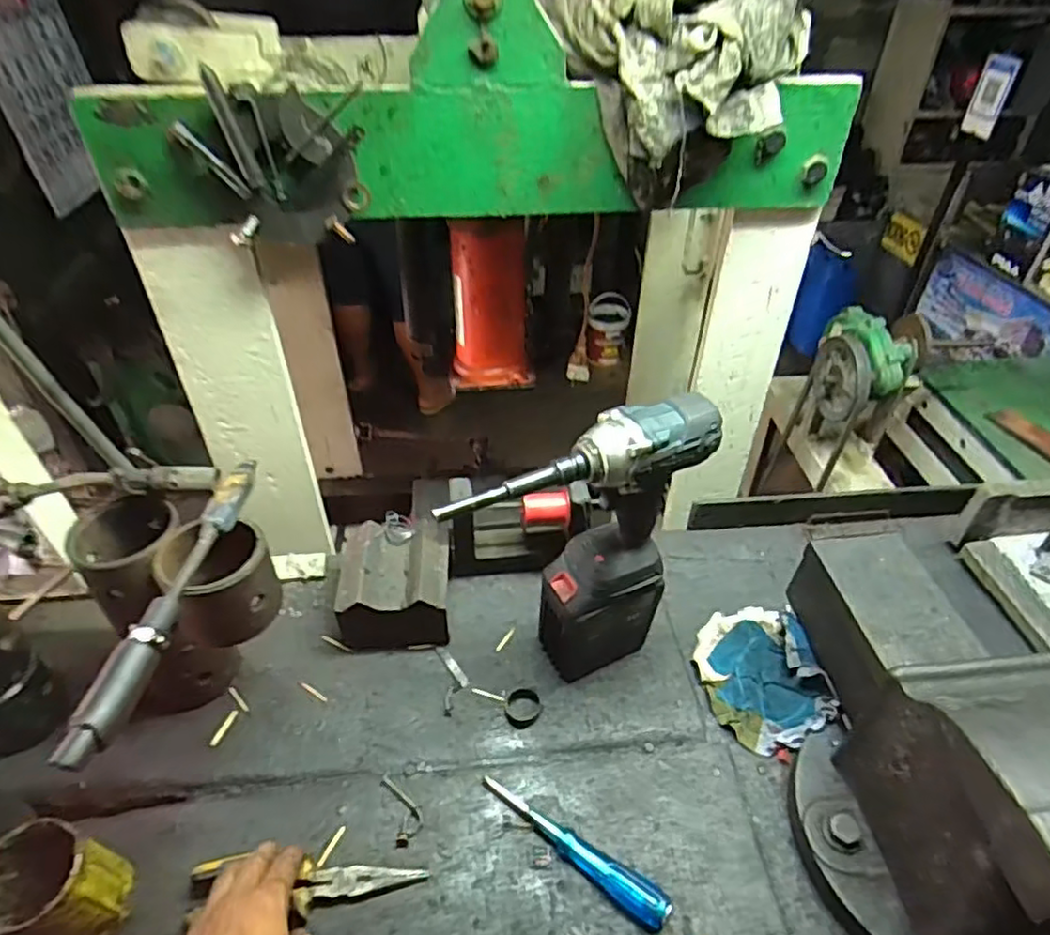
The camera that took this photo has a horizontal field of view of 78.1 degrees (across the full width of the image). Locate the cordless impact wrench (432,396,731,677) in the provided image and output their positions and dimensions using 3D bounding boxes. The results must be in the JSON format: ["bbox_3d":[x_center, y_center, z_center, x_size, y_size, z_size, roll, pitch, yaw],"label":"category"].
[{"bbox_3d":[0.042,0.101,0.629,0.249,0.341,0.077,-18,44,-20],"label":"cordless impact wrench"}]

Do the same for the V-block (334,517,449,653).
[{"bbox_3d":[-0.147,0.142,0.750,0.121,0.097,0.125,0,41,-2],"label":"V-block"}]

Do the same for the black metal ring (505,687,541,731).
[{"bbox_3d":[-0.002,0.254,0.684,0.036,0.010,0.040,5,41,5],"label":"black metal ring"}]

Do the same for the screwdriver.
[{"bbox_3d":[0.043,0.338,0.586,0.192,0.027,0.031,29,48,29],"label":"screwdriver"}]

